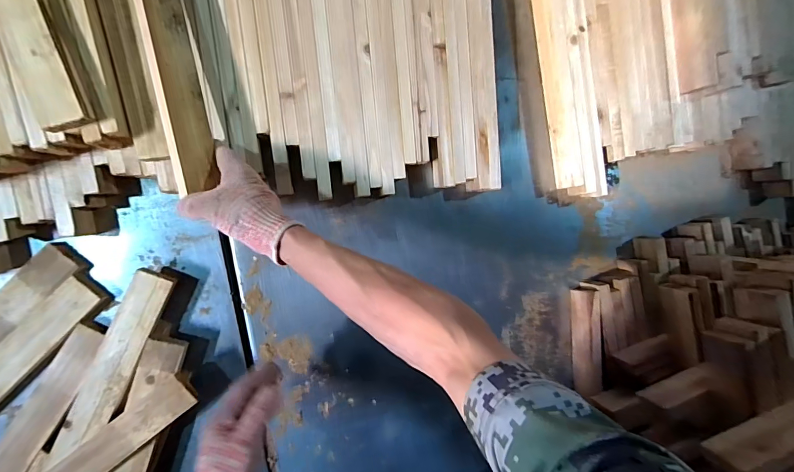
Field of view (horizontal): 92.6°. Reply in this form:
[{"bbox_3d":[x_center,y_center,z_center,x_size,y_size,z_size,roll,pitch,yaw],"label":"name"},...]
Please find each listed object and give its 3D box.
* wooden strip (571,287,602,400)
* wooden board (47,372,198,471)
[{"bbox_3d":[0.314,0.174,0.633,0.016,0.051,0.174,-4,91,-33],"label":"wooden strip"},{"bbox_3d":[-0.472,0.352,0.485,0.479,0.022,0.053,-38,100,-4],"label":"wooden board"}]

